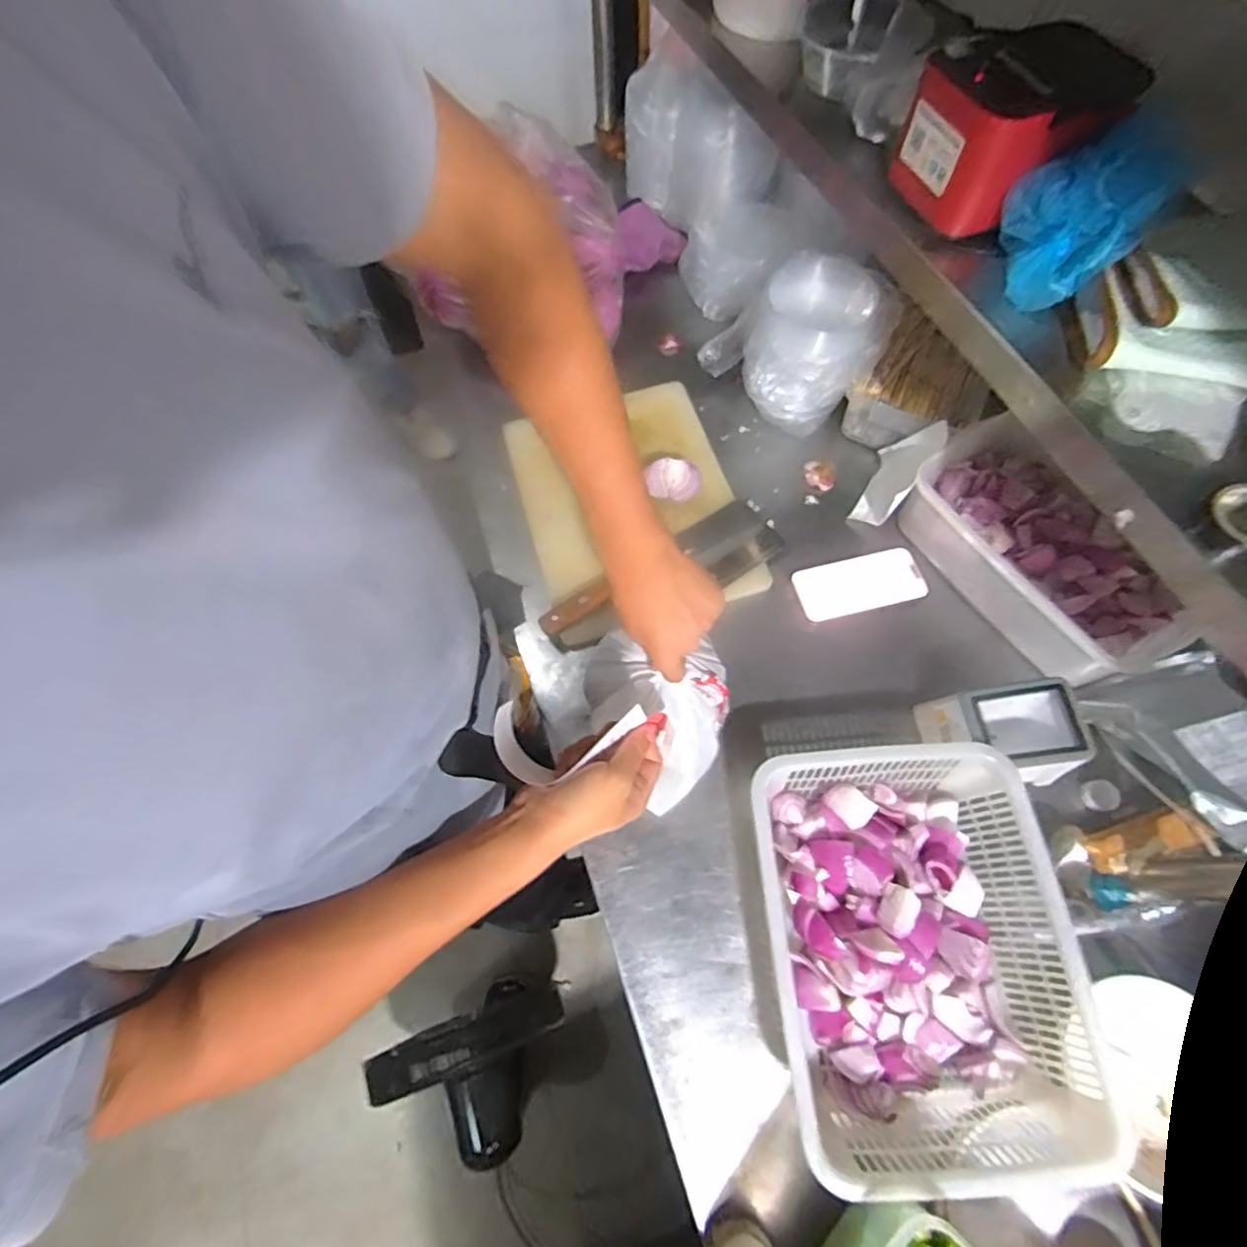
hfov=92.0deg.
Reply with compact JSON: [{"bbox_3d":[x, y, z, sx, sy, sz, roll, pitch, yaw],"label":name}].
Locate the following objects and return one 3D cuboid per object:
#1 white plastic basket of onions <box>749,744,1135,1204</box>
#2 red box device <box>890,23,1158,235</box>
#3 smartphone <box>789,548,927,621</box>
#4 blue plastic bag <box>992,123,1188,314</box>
[{"bbox_3d":[0.262,0.290,0.554,0.253,0.090,0.325,-5,64,0],"label":"white plastic basket of onions"},{"bbox_3d":[0.334,-0.437,0.533,0.142,0.096,0.143,-28,66,-11],"label":"red box device"},{"bbox_3d":[0.300,-0.051,0.770,0.156,0.008,0.073,-14,72,1],"label":"smartphone"},{"bbox_3d":[0.378,-0.335,0.497,0.095,0.098,0.118,2,64,3],"label":"blue plastic bag"}]

